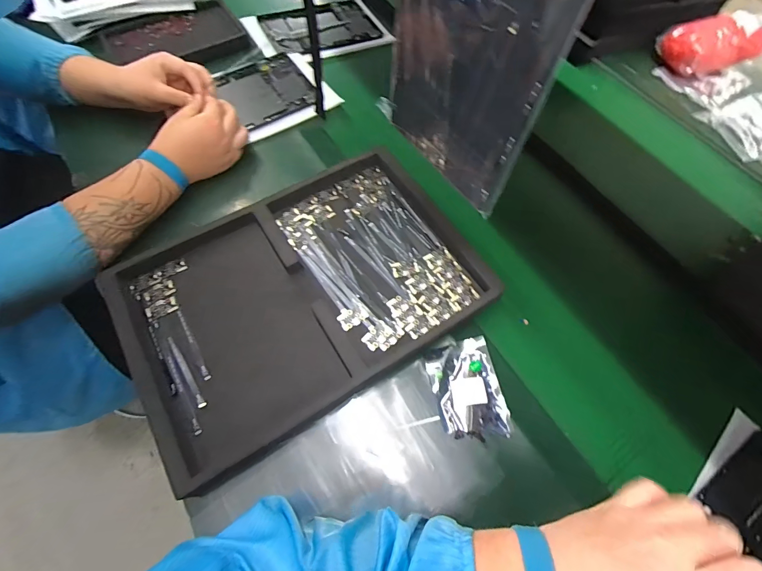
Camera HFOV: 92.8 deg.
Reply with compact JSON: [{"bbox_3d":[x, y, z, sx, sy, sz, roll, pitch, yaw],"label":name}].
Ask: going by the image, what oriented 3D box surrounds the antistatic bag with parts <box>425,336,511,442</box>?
[{"bbox_3d":[0.104,0.126,0.442,0.077,0.019,0.113,-9,65,-7],"label":"antistatic bag with parts"}]

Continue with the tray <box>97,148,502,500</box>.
[{"bbox_3d":[-0.099,0.005,0.485,0.451,0.042,0.317,-29,68,-15],"label":"tray"}]

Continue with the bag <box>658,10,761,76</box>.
[{"bbox_3d":[0.728,-0.529,0.794,0.206,0.101,0.114,-11,64,-11],"label":"bag"}]

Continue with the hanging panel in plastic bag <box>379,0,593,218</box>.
[{"bbox_3d":[0.062,-0.180,0.293,0.011,0.243,0.159,-36,72,-14],"label":"hanging panel in plastic bag"}]

